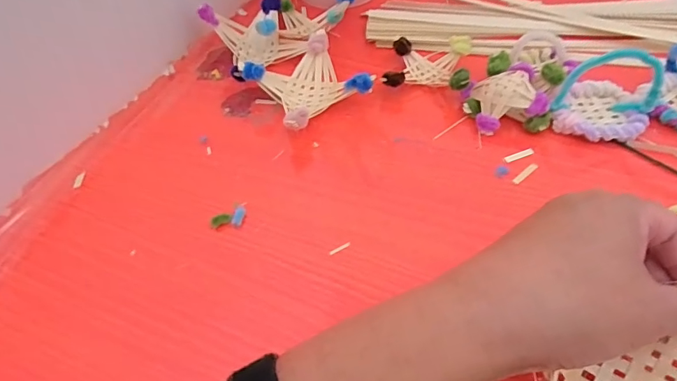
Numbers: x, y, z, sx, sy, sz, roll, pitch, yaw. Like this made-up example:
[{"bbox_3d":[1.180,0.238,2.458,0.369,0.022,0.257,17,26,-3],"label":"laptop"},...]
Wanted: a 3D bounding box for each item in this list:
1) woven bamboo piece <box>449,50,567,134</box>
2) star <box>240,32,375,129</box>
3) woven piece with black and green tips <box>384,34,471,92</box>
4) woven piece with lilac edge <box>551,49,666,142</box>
[{"bbox_3d":[0.137,-0.077,0.373,0.072,0.032,0.069,-26,52,-17],"label":"woven bamboo piece"},{"bbox_3d":[-0.026,-0.088,0.394,0.086,0.035,0.088,-30,53,-19],"label":"star"},{"bbox_3d":[0.078,-0.107,0.407,0.068,0.028,0.063,8,51,12],"label":"woven piece with black and green tips"},{"bbox_3d":[0.202,-0.075,0.351,0.065,0.055,0.070,28,57,26],"label":"woven piece with lilac edge"}]

